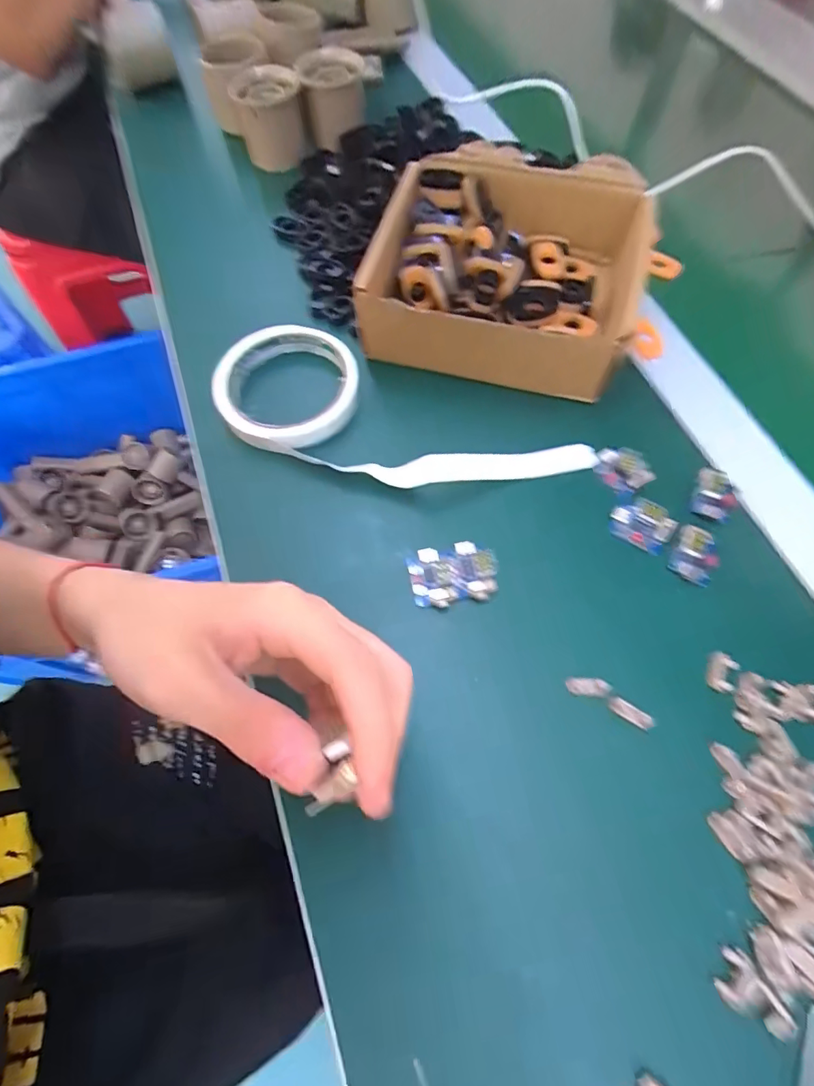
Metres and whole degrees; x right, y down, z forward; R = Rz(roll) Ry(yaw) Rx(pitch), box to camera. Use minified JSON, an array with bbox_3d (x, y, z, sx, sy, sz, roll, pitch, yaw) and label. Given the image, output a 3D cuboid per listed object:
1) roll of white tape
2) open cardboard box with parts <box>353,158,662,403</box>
[{"bbox_3d":[-0.013,-0.081,0.312,0.257,0.018,0.091,19,68,10],"label":"roll of white tape"},{"bbox_3d":[0.074,-0.195,0.337,0.167,0.056,0.178,17,67,9],"label":"open cardboard box with parts"}]

